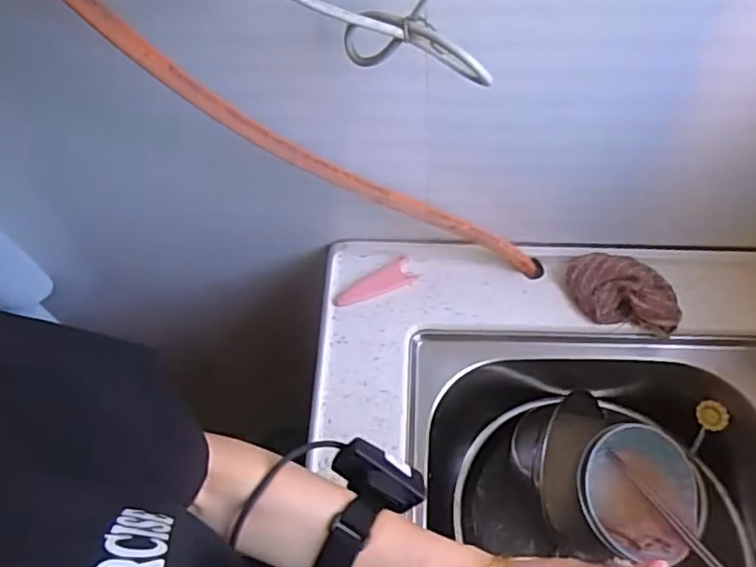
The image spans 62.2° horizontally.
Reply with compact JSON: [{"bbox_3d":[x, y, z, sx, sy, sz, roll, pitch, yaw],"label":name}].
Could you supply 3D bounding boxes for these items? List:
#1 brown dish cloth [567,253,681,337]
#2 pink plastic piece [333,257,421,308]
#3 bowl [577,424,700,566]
[{"bbox_3d":[0.262,0.010,0.670,0.115,0.042,0.057,12,60,12],"label":"brown dish cloth"},{"bbox_3d":[-0.003,0.001,0.715,0.096,0.007,0.033,-24,60,-10],"label":"pink plastic piece"},{"bbox_3d":[0.295,0.237,0.708,0.133,0.049,0.136,-2,58,3],"label":"bowl"}]

